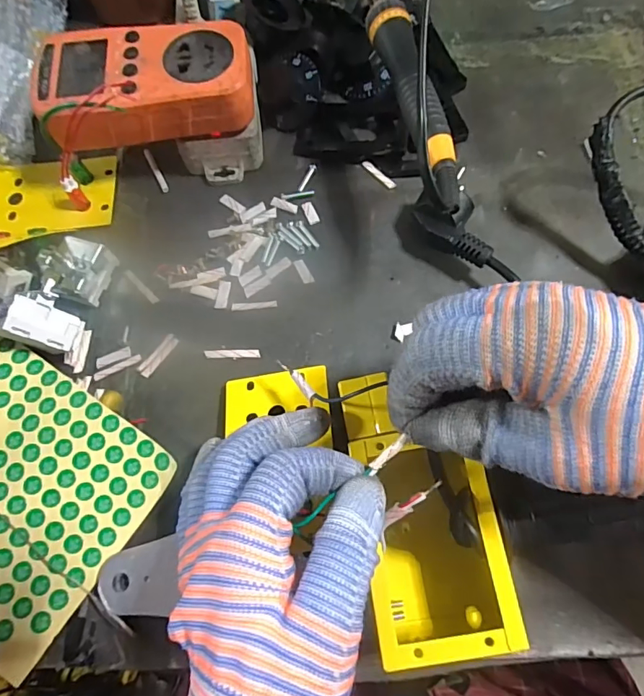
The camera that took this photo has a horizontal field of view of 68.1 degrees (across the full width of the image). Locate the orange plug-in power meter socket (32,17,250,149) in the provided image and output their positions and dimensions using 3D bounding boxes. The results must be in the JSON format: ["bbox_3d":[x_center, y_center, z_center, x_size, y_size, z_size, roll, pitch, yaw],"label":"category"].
[{"bbox_3d":[-0.109,-0.164,0.298,0.132,0.035,0.075,-8,71,-1],"label":"orange plug-in power meter socket"}]

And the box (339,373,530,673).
[{"bbox_3d":[0.048,0.080,0.240,0.060,0.049,0.125,-7,70,-3],"label":"box"}]

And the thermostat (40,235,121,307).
[{"bbox_3d":[-0.154,-0.049,0.299,0.029,0.027,0.043,14,71,5],"label":"thermostat"}]

